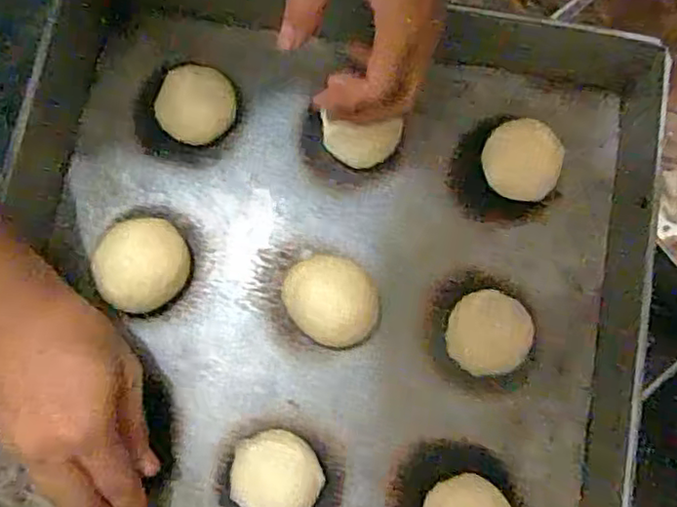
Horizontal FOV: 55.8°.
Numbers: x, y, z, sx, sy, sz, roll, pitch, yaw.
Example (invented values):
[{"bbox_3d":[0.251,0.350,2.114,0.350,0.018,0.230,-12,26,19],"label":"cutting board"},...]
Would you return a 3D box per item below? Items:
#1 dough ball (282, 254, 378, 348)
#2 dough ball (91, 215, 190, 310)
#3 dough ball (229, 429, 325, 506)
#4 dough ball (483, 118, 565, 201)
[{"bbox_3d":[-0.005,0.032,0.439,0.054,0.030,0.065,-44,82,-8],"label":"dough ball"},{"bbox_3d":[-0.135,0.009,0.437,0.061,0.033,0.061,0,79,-1],"label":"dough ball"},{"bbox_3d":[-0.041,0.144,0.416,0.057,0.031,0.053,0,79,-1],"label":"dough ball"},{"bbox_3d":[0.129,-0.065,0.455,0.055,0.026,0.049,41,81,7],"label":"dough ball"}]

